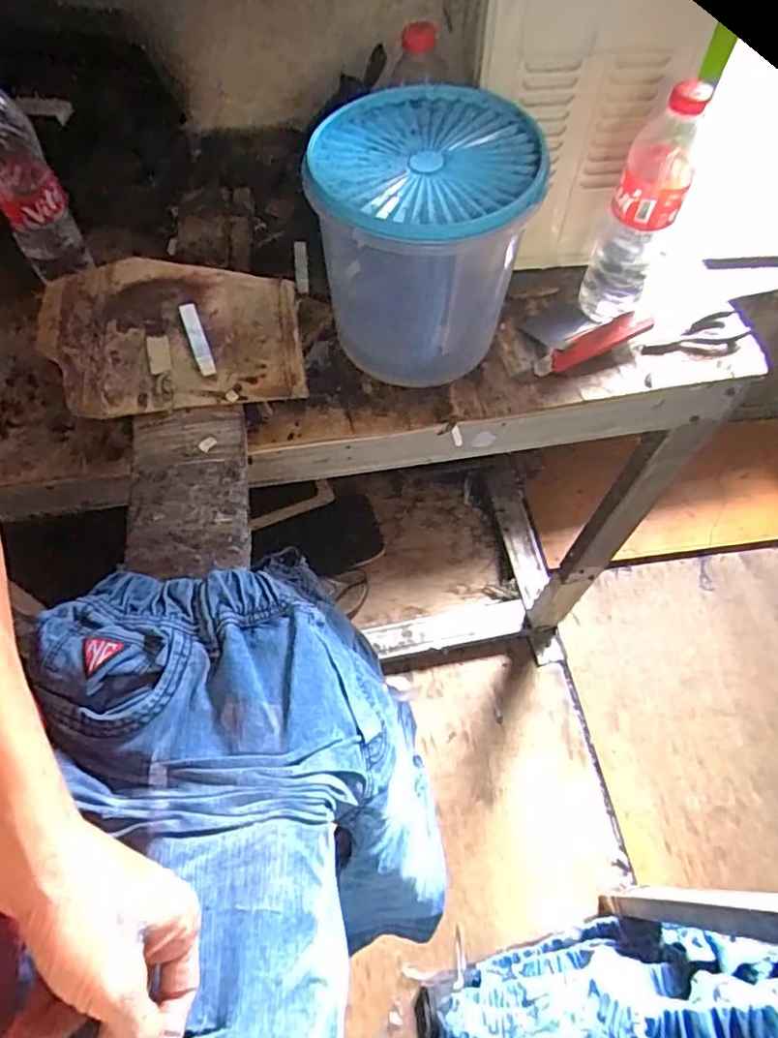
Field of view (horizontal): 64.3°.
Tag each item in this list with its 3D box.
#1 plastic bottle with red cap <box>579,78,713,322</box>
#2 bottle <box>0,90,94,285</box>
[{"bbox_3d":[0.243,-0.297,0.598,0.059,0.211,0.069,19,62,10],"label":"plastic bottle with red cap"},{"bbox_3d":[-0.338,-0.304,0.575,0.061,0.197,0.064,-25,63,-14],"label":"bottle"}]

